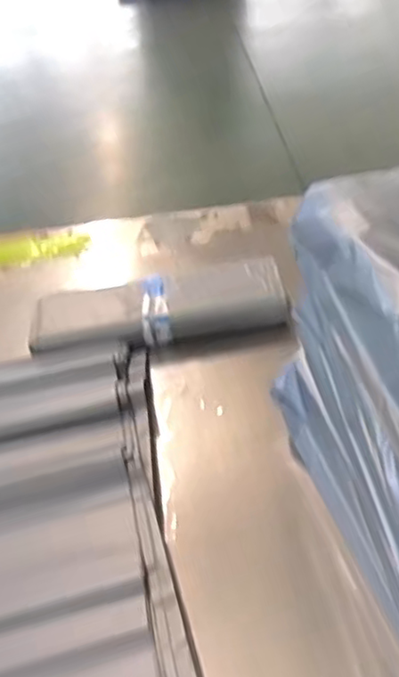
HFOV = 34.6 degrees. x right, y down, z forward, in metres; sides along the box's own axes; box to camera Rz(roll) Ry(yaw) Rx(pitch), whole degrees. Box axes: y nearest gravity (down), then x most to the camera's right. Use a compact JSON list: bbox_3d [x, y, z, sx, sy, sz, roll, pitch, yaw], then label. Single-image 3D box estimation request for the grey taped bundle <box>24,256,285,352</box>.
[{"bbox_3d":[-0.063,-0.045,0.964,0.375,0.051,0.101,-13,41,-4],"label":"grey taped bundle"}]

